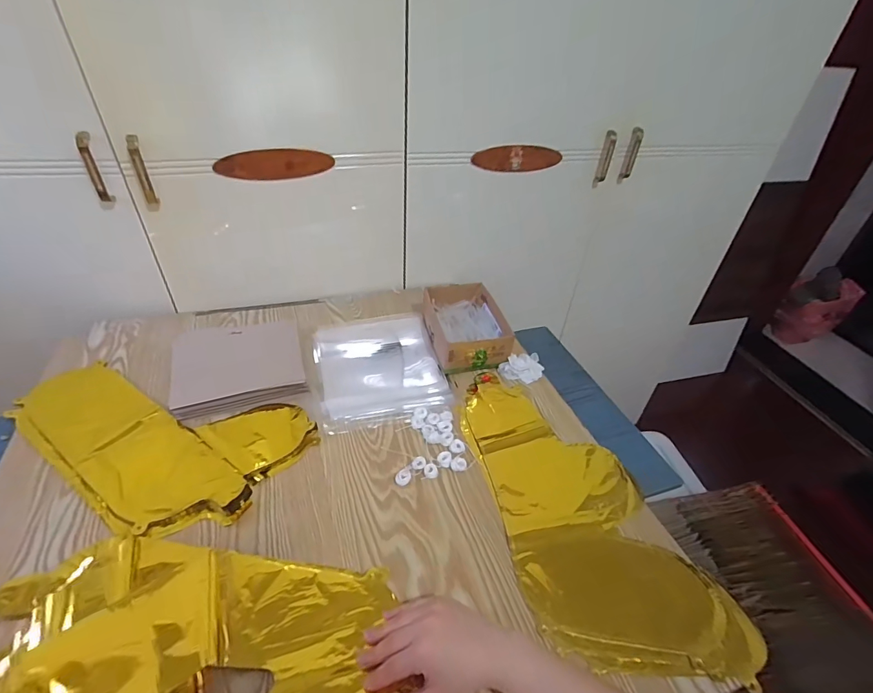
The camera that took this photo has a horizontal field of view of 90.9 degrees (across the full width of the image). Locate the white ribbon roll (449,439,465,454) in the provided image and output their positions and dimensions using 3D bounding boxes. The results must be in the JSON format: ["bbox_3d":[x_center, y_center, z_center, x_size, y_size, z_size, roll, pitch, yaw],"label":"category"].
[{"bbox_3d":[0.030,0.144,0.619,0.021,0.006,0.021,3,39,-2],"label":"white ribbon roll"}]

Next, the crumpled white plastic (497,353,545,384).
[{"bbox_3d":[0.152,0.034,0.748,0.072,0.027,0.056,-25,48,-32],"label":"crumpled white plastic"}]

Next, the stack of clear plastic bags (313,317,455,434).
[{"bbox_3d":[-0.103,0.026,0.777,0.216,0.014,0.285,-8,41,-15],"label":"stack of clear plastic bags"}]

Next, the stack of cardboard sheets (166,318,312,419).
[{"bbox_3d":[-0.326,0.024,0.711,0.193,0.032,0.181,-12,42,-20],"label":"stack of cardboard sheets"}]

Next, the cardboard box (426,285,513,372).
[{"bbox_3d":[0.052,-0.038,0.802,0.133,0.068,0.191,-7,40,-15],"label":"cardboard box"}]

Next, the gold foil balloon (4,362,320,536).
[{"bbox_3d":[-0.391,0.109,0.618,0.385,0.018,0.237,24,43,22],"label":"gold foil balloon"}]

